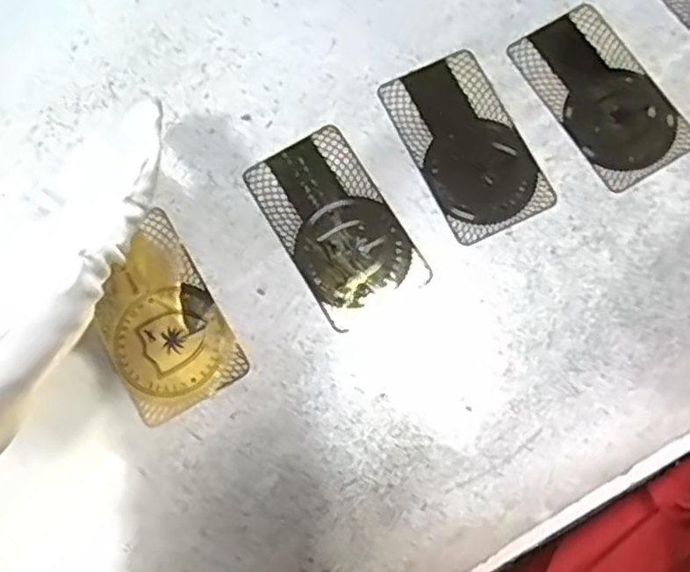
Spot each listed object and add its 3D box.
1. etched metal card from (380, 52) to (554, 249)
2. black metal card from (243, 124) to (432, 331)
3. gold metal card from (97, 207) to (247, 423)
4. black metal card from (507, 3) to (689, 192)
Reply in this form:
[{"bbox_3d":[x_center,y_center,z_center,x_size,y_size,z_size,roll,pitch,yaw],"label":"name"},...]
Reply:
[{"bbox_3d":[0.054,-0.066,0.316,0.049,0.004,0.087,-26,76,-5],"label":"etched metal card"},{"bbox_3d":[-0.004,-0.028,0.307,0.049,0.004,0.084,-30,76,-6],"label":"black metal card"},{"bbox_3d":[-0.080,0.013,0.298,0.048,0.004,0.080,-31,77,-6],"label":"gold metal card"},{"bbox_3d":[0.117,-0.088,0.320,0.049,0.004,0.086,-30,76,-6],"label":"black metal card"}]

